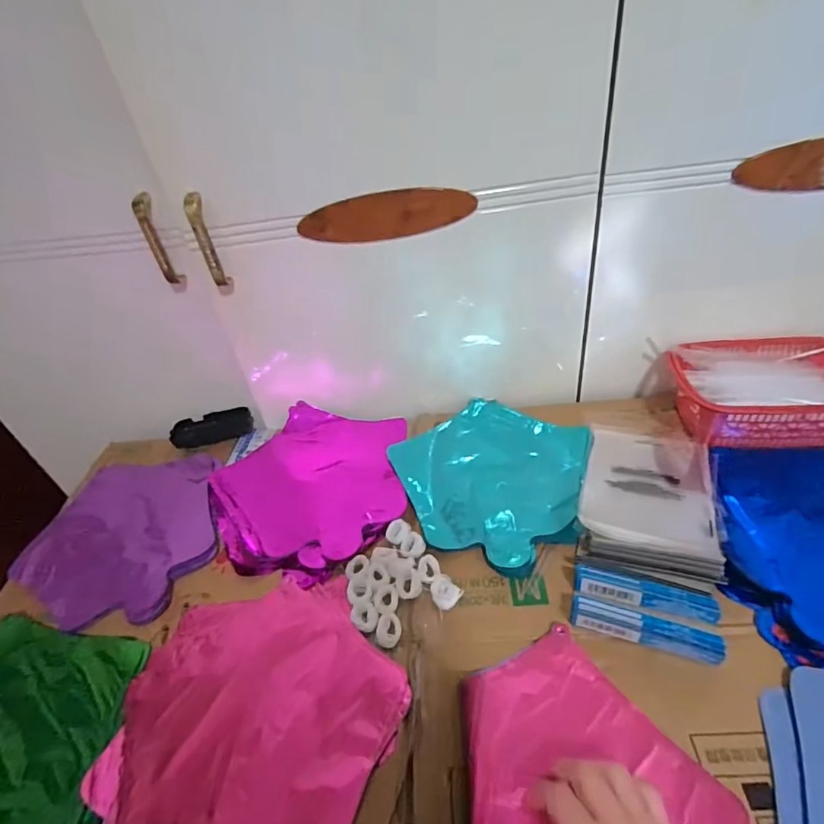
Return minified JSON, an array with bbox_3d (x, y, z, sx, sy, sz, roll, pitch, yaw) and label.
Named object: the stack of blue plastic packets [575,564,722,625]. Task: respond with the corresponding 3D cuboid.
[{"bbox_3d":[0.200,0.159,0.428,0.110,0.026,0.023,8,42,18],"label":"stack of blue plastic packets"}]

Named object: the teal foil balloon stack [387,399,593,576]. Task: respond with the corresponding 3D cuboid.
[{"bbox_3d":[0.089,0.068,0.574,0.213,0.019,0.223,13,44,24],"label":"teal foil balloon stack"}]

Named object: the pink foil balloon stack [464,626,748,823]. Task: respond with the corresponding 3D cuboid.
[{"bbox_3d":[0.124,0.289,0.328,0.176,0.019,0.260,0,40,10],"label":"pink foil balloon stack"}]

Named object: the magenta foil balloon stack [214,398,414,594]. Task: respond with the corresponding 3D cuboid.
[{"bbox_3d":[-0.122,0.087,0.602,0.236,0.027,0.243,15,44,25],"label":"magenta foil balloon stack"}]

